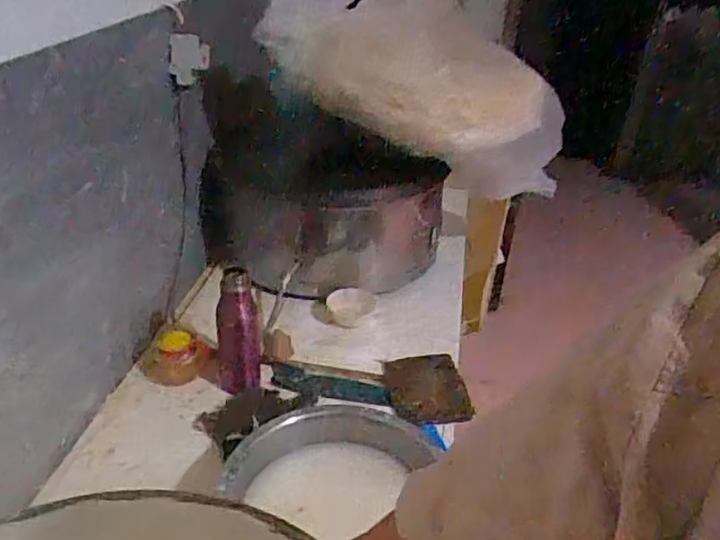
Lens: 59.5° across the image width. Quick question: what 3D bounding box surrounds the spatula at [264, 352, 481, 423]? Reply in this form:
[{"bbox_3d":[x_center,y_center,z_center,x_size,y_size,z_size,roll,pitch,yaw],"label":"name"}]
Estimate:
[{"bbox_3d":[0.014,0.230,1.250,0.407,0.057,0.179,7,31,5],"label":"spatula"}]

